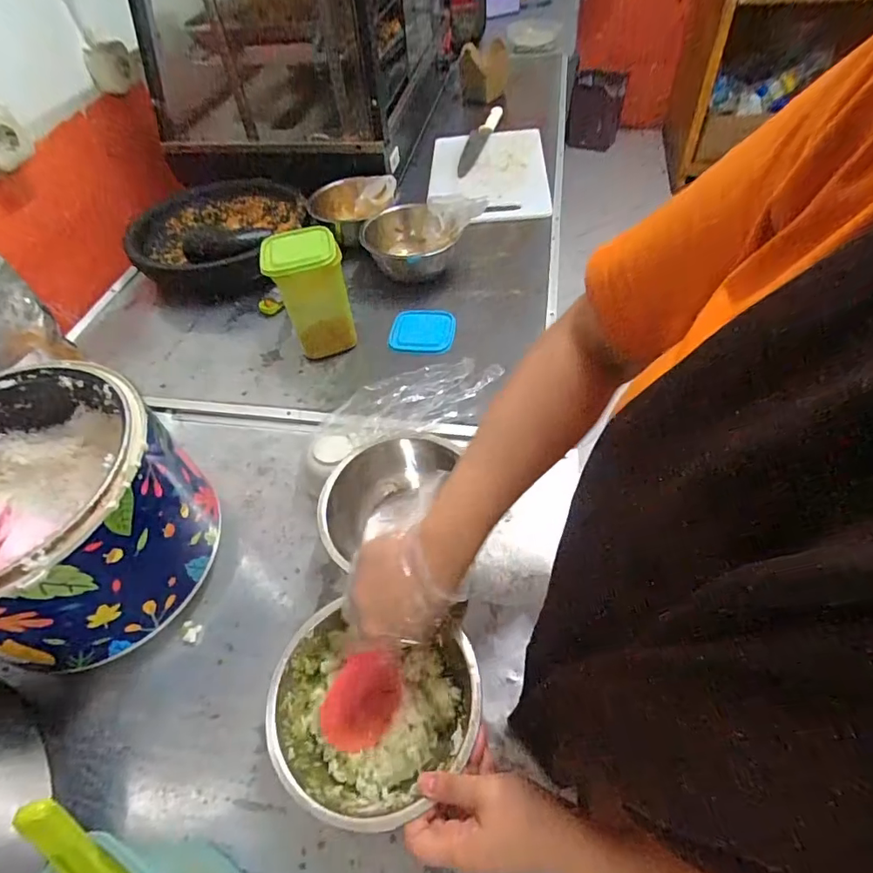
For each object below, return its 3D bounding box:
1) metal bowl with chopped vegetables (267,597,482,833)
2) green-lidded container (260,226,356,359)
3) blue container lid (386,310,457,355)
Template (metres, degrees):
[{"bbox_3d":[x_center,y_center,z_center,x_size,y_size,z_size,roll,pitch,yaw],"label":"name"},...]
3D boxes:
[{"bbox_3d":[-0.052,0.237,0.434,0.168,0.069,0.151,8,55,11],"label":"metal bowl with chopped vegetables"},{"bbox_3d":[-0.176,-0.206,0.722,0.094,0.156,0.081,-21,52,-10],"label":"green-lidded container"},{"bbox_3d":[-0.021,-0.165,0.774,0.094,0.010,0.083,5,54,9],"label":"blue container lid"}]

